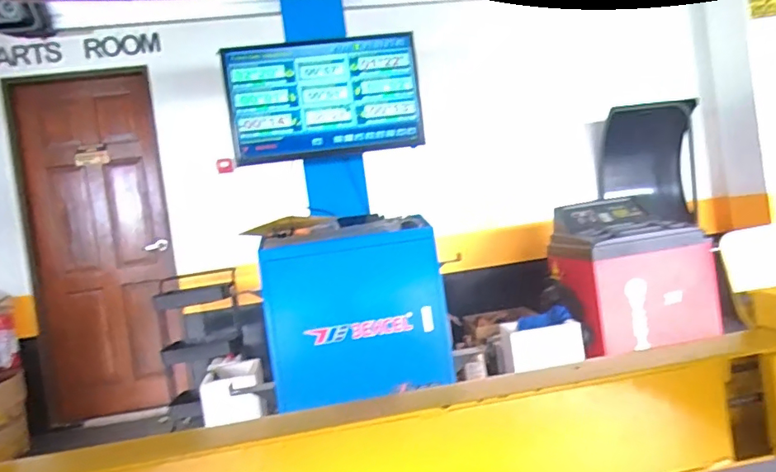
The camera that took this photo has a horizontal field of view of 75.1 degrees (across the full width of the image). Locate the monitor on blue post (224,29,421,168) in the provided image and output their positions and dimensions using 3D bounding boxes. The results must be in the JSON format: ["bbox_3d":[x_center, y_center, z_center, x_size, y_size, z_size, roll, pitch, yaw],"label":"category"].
[{"bbox_3d":[-0.234,-0.520,1.913,0.713,0.418,0.082,-8,2,-8],"label":"monitor on blue post"}]

